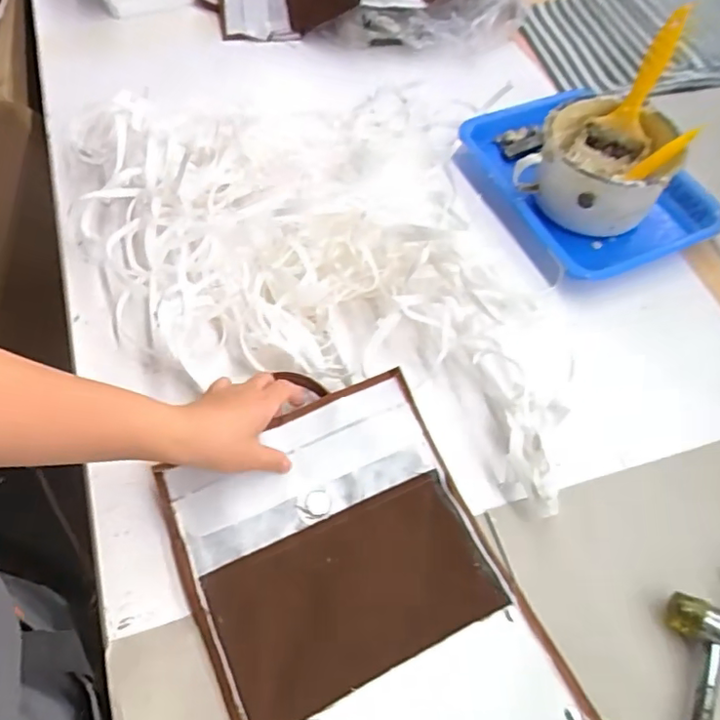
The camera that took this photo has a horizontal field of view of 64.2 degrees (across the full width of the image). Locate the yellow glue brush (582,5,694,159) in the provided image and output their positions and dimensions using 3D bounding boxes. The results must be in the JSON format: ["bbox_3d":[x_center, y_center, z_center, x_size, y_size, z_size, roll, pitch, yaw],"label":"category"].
[{"bbox_3d":[0.305,-0.294,0.619,0.062,0.150,0.026,33,31,19],"label":"yellow glue brush"}]

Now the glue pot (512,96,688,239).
[{"bbox_3d":[0.264,-0.212,0.636,0.138,0.082,0.138,0,59,0],"label":"glue pot"}]

